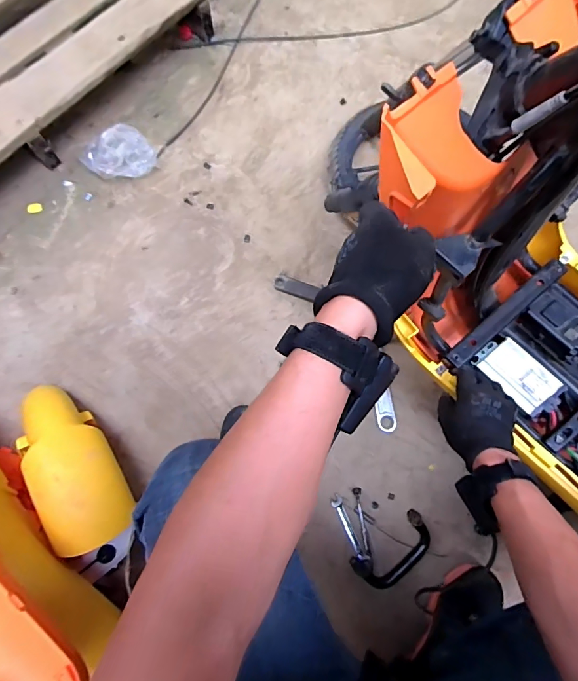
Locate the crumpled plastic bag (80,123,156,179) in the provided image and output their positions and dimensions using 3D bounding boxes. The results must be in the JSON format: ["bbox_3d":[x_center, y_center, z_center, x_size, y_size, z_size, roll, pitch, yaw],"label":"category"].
[{"bbox_3d":[-0.391,-0.431,0.937,0.154,0.038,0.141,34,77,8],"label":"crumpled plastic bag"}]

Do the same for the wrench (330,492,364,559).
[{"bbox_3d":[0.110,0.343,0.735,0.022,0.006,0.113,-25,77,-7],"label":"wrench"}]

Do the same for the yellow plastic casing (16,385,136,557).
[{"bbox_3d":[-0.369,0.201,0.694,0.123,0.162,0.283,-33,78,-9],"label":"yellow plastic casing"}]

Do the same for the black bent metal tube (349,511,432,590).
[{"bbox_3d":[0.190,0.382,0.710,0.152,0.030,0.071,-35,78,-9],"label":"black bent metal tube"}]

